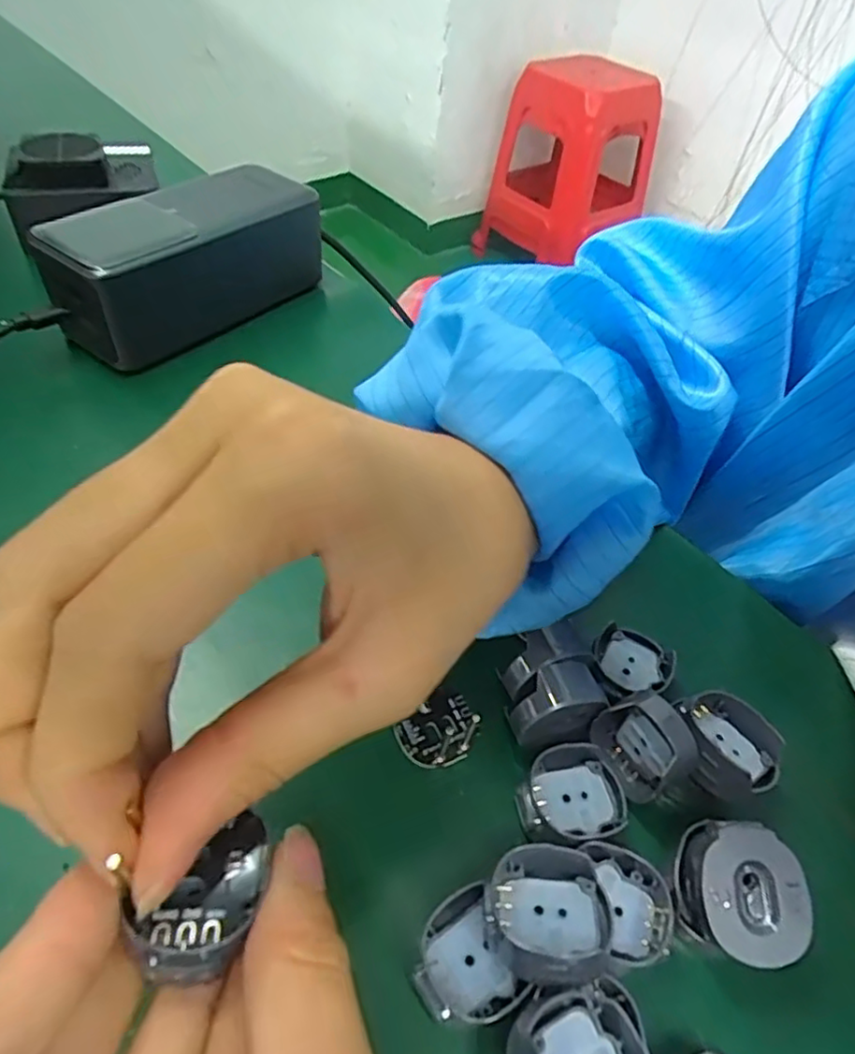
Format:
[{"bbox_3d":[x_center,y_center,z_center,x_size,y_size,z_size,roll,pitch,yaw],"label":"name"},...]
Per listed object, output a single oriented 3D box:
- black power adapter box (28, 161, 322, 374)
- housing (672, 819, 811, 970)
[{"bbox_3d":[-0.113,-0.131,0.310,0.051,0.055,0.134,34,53,23],"label":"black power adapter box"},{"bbox_3d":[0.075,0.087,0.155,0.027,0.015,0.029,0,68,1],"label":"housing"}]

